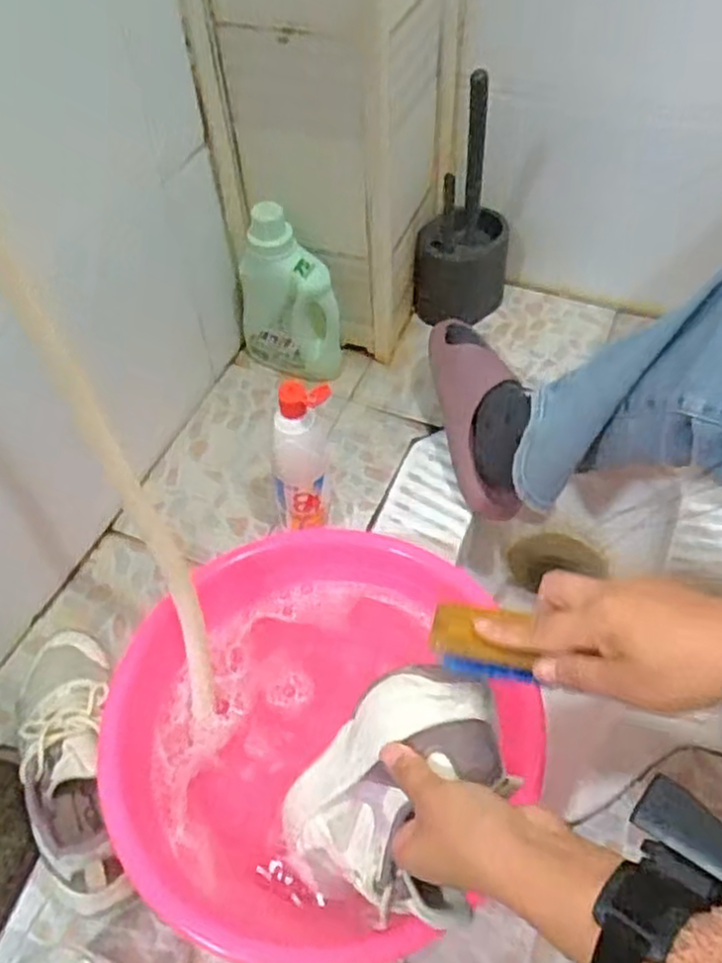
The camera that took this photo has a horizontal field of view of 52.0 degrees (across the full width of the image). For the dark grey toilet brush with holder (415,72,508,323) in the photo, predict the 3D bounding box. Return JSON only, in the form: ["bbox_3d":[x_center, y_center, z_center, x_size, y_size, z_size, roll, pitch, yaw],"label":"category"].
[{"bbox_3d":[0.131,-0.347,0.939,0.120,0.330,0.134,7,53,9],"label":"dark grey toilet brush with holder"}]

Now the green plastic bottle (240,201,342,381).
[{"bbox_3d":[-0.094,-0.237,0.945,0.123,0.227,0.071,33,61,25],"label":"green plastic bottle"}]

